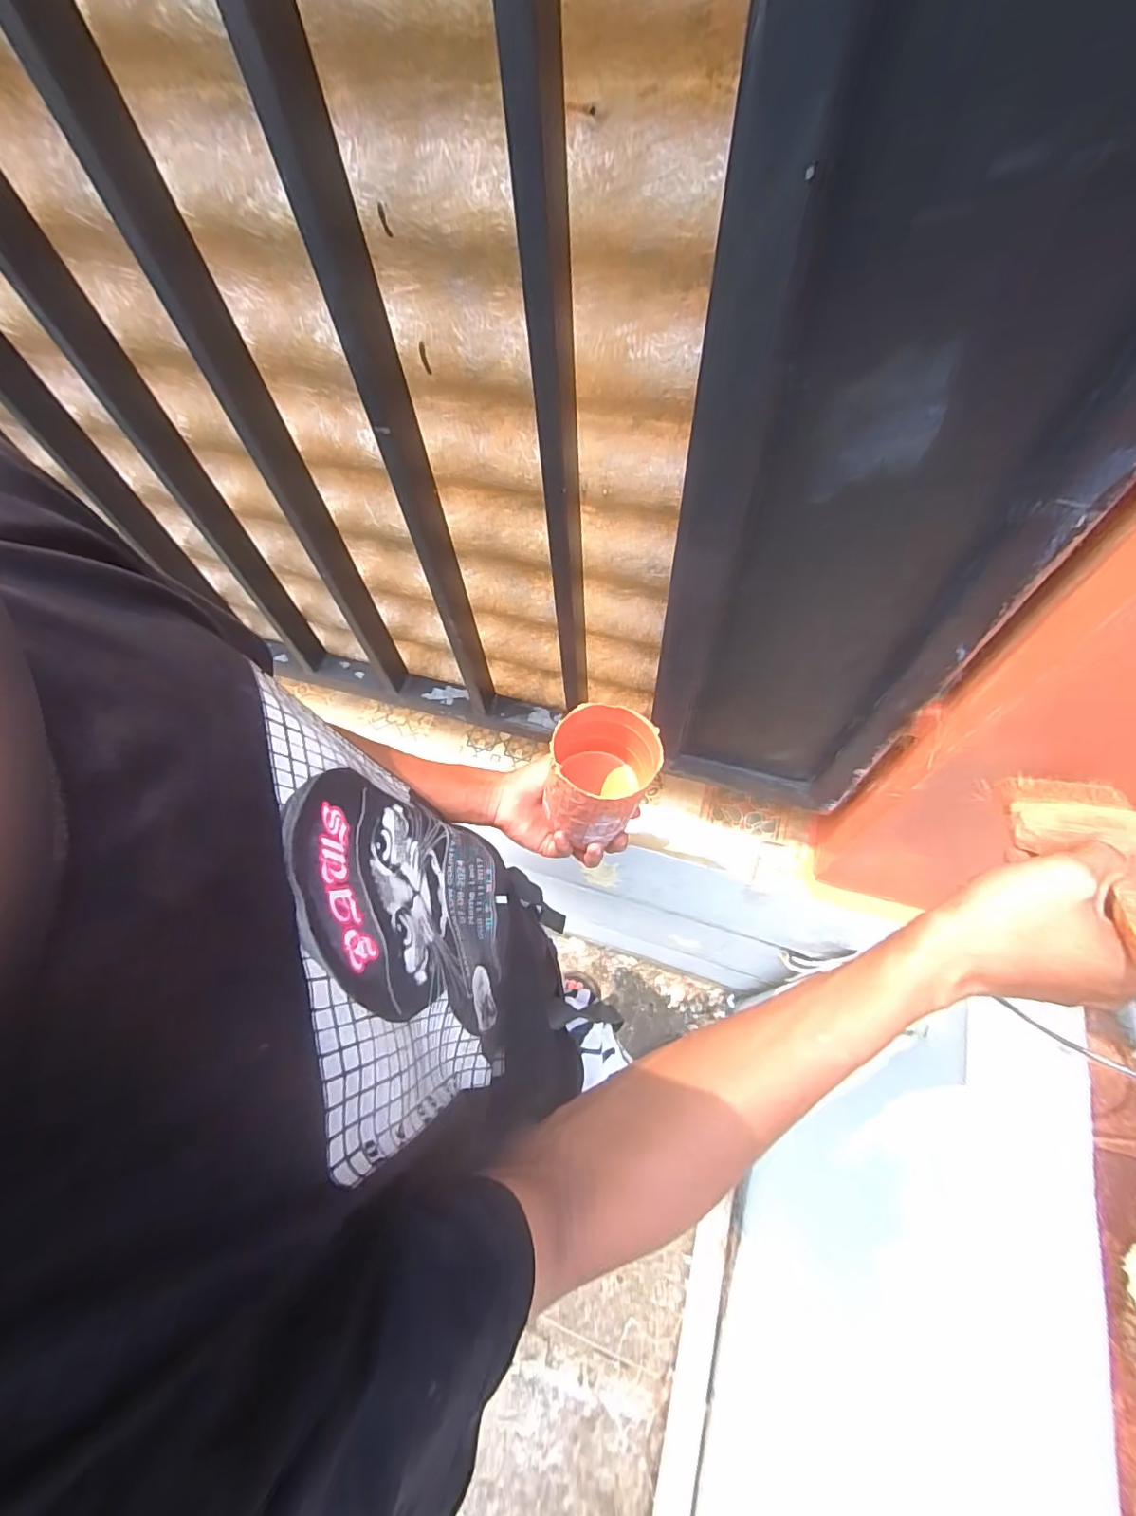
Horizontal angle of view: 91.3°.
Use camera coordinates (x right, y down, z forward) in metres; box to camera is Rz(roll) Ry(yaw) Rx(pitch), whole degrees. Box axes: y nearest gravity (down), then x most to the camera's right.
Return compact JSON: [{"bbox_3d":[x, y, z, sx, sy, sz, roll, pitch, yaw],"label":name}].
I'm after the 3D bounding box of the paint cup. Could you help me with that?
[{"bbox_3d":[0.029,0.014,0.476,0.085,0.092,0.088,14,64,10],"label":"paint cup"}]

